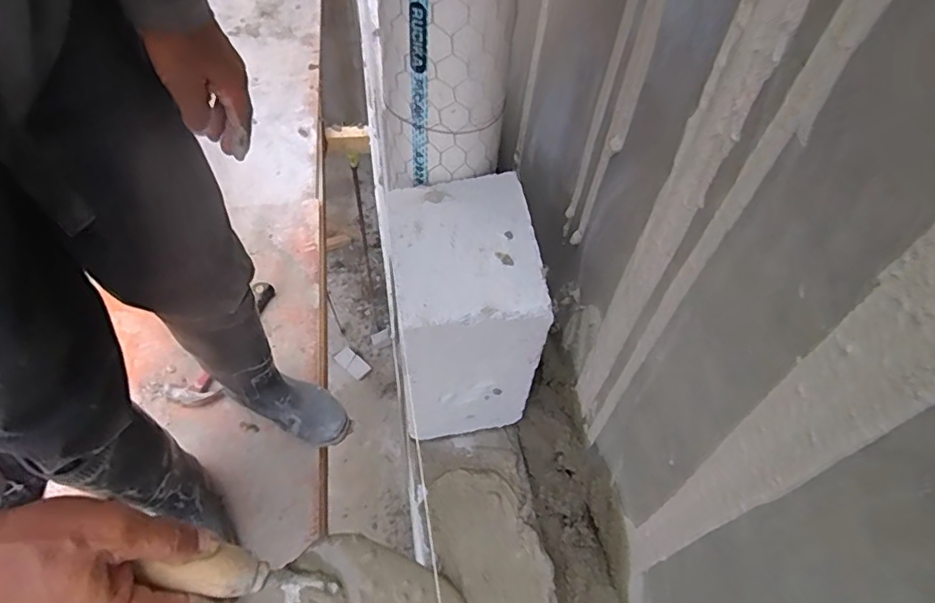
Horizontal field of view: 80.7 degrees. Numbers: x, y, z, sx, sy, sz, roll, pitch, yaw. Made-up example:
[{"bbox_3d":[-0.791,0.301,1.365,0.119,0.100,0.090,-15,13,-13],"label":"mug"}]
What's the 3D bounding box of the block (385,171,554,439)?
[{"bbox_3d":[-0.007,0.008,0.437,0.099,0.163,0.123,-7,54,-10],"label":"block"}]

